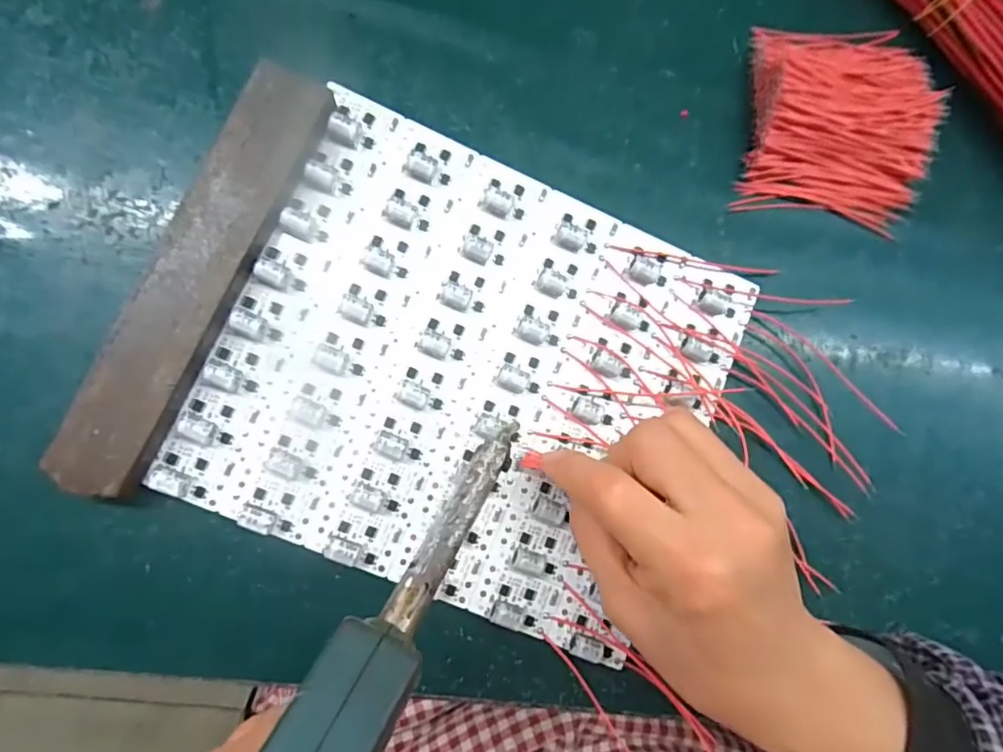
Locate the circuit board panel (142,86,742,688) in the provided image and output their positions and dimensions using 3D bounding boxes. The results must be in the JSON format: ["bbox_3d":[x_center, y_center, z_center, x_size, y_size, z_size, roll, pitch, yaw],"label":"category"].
[{"bbox_3d":[-0.011,-0.001,0.266,0.224,0.011,0.197,24,83,-6],"label":"circuit board panel"}]

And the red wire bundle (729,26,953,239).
[{"bbox_3d":[0.184,-0.142,0.303,0.101,0.021,0.113,11,84,-8],"label":"red wire bundle"}]

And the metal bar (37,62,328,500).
[{"bbox_3d":[-0.131,-0.046,0.247,0.034,0.017,0.199,24,83,-6],"label":"metal bar"}]

